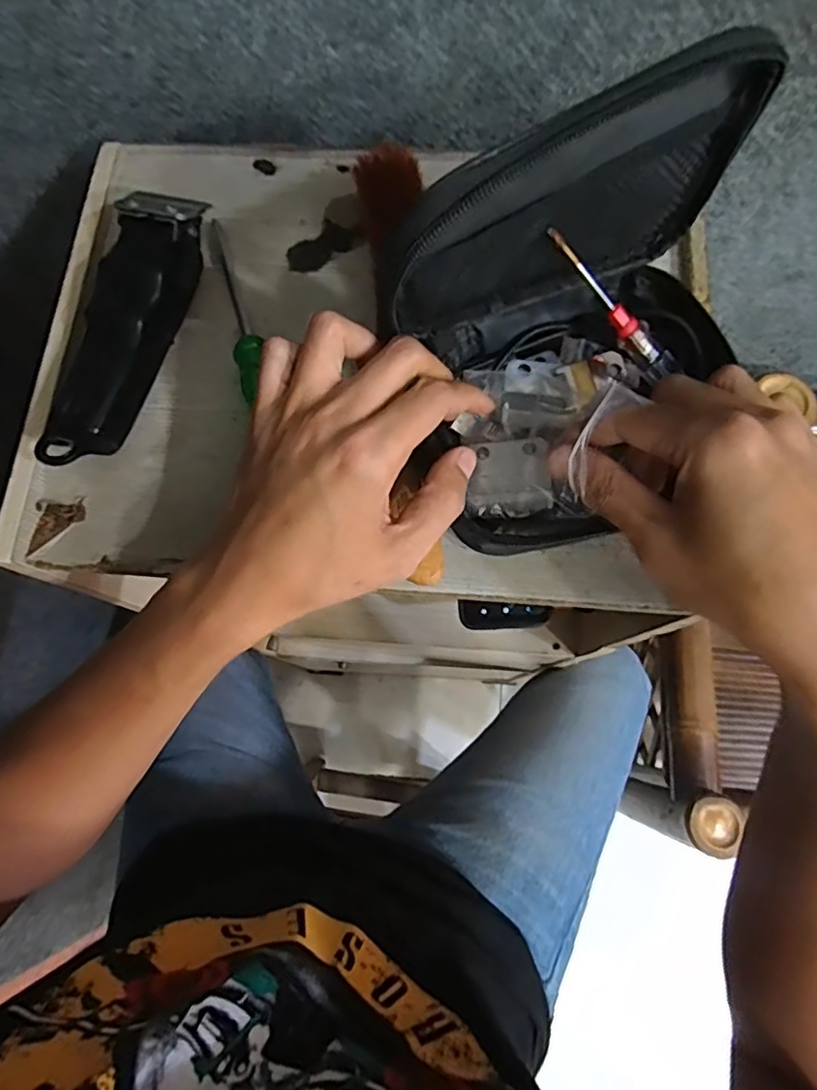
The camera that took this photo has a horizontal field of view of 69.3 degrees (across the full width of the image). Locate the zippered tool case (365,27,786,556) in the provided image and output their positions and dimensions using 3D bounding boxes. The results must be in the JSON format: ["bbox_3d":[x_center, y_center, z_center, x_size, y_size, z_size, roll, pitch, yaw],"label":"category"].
[{"bbox_3d":[0.084,-0.092,0.260,0.161,0.155,0.123,-20,74,-4],"label":"zippered tool case"}]

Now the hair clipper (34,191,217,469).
[{"bbox_3d":[-0.166,-0.123,0.347,0.043,0.046,0.168,17,75,7],"label":"hair clipper"}]

